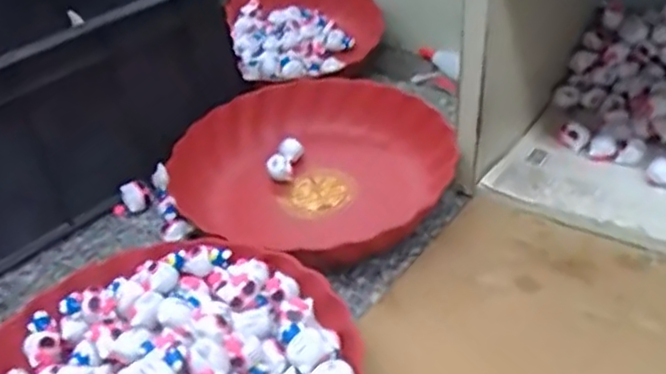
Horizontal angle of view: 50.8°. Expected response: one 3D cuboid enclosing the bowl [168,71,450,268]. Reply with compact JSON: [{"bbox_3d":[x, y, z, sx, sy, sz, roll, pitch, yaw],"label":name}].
[{"bbox_3d":[-0.016,-0.014,0.623,0.220,0.063,0.204,-4,38,3],"label":"bowl"}]

